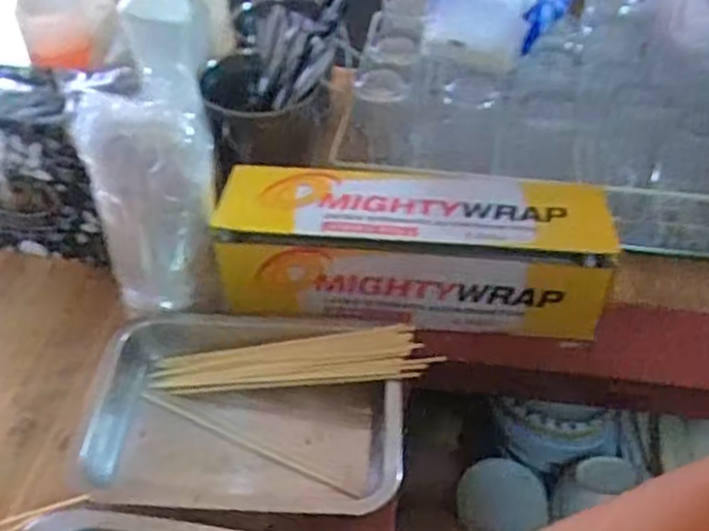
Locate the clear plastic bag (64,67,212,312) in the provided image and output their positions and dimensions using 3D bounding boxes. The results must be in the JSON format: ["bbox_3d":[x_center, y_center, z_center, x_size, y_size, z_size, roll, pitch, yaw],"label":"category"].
[{"bbox_3d":[-0.175,-0.061,0.637,0.101,0.205,0.082,-13,46,-13],"label":"clear plastic bag"}]

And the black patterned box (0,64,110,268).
[{"bbox_3d":[-0.347,-0.100,0.757,0.167,0.187,0.097,8,45,7],"label":"black patterned box"}]

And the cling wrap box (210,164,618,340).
[{"bbox_3d":[0.057,-0.019,0.708,0.353,0.111,0.123,5,45,5],"label":"cling wrap box"}]

